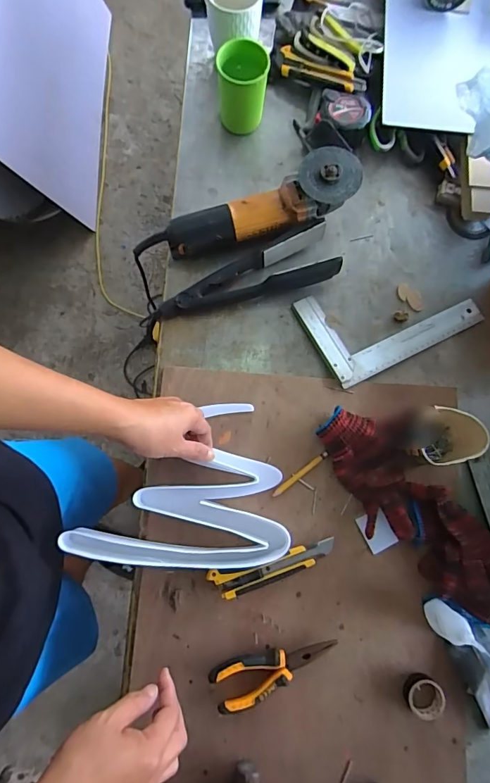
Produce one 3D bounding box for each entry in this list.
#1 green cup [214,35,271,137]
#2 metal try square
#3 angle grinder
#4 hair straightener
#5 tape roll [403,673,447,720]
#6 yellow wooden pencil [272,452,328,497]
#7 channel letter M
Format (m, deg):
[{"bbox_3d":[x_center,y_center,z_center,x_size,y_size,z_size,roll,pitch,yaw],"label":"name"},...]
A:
[{"bbox_3d":[-0.004,-0.464,0.673,0.072,0.109,0.078,0,79,-1],"label":"green cup"},{"bbox_3d":[0.217,-0.119,0.643,0.254,0.025,0.145,-26,79,-6],"label":"metal try square"},{"bbox_3d":[0.004,-0.250,0.629,0.328,0.094,0.082,-21,79,-5],"label":"angle grinder"},{"bbox_3d":[0.000,-0.162,0.631,0.272,0.058,0.079,-22,79,-5],"label":"hair straightener"},{"bbox_3d":[0.219,0.373,0.528,0.045,0.017,0.049,0,78,-1],"label":"tape roll"},{"bbox_3d":[0.075,0.112,0.587,0.092,0.005,0.010,-35,80,-8],"label":"yellow wooden pencil"},{"bbox_3d":[-0.086,0.123,0.564,0.270,0.048,0.205,-4,78,-1],"label":"channel letter M"}]

